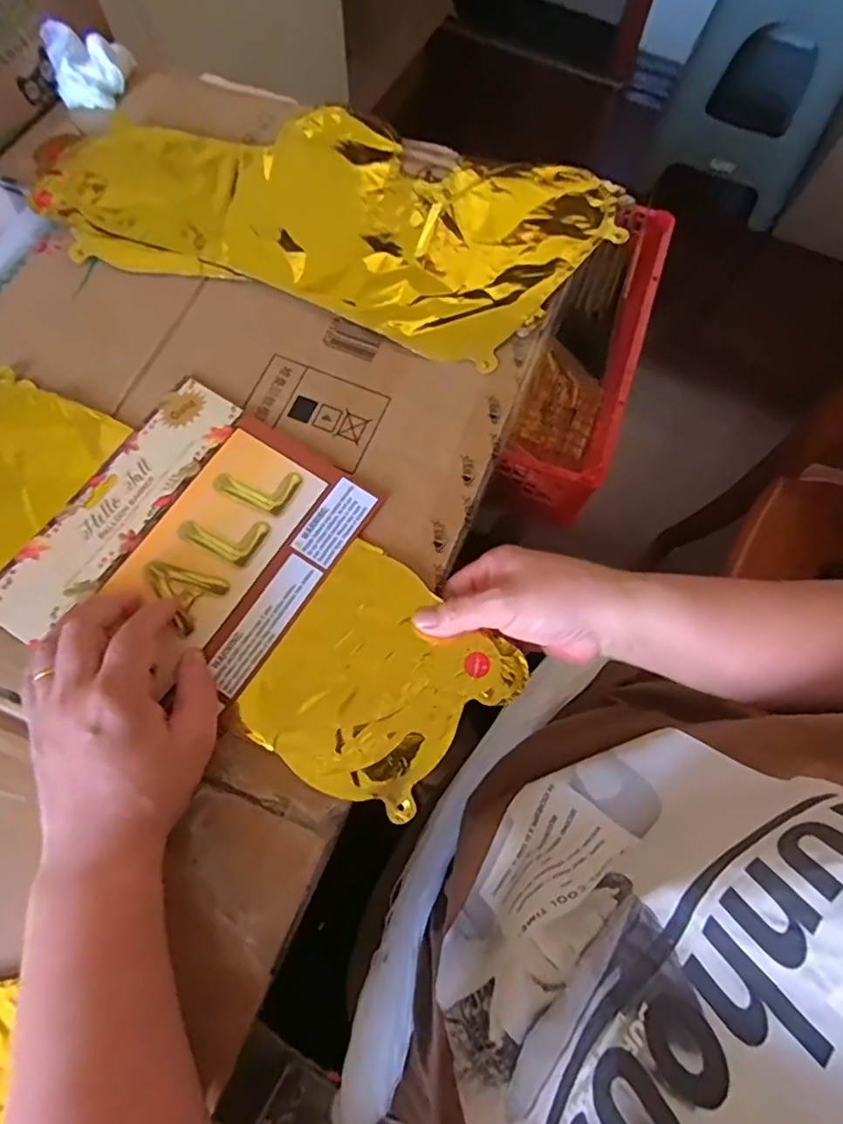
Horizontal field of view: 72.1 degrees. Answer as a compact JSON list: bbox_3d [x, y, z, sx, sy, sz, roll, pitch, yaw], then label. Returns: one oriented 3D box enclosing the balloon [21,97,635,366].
[{"bbox_3d":[-0.068,-0.274,0.446,0.404,0.014,0.201,18,71,5],"label":"balloon"}]

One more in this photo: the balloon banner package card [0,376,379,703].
[{"bbox_3d":[-0.144,-0.011,0.361,0.162,0.009,0.185,31,73,9],"label":"balloon banner package card"}]

